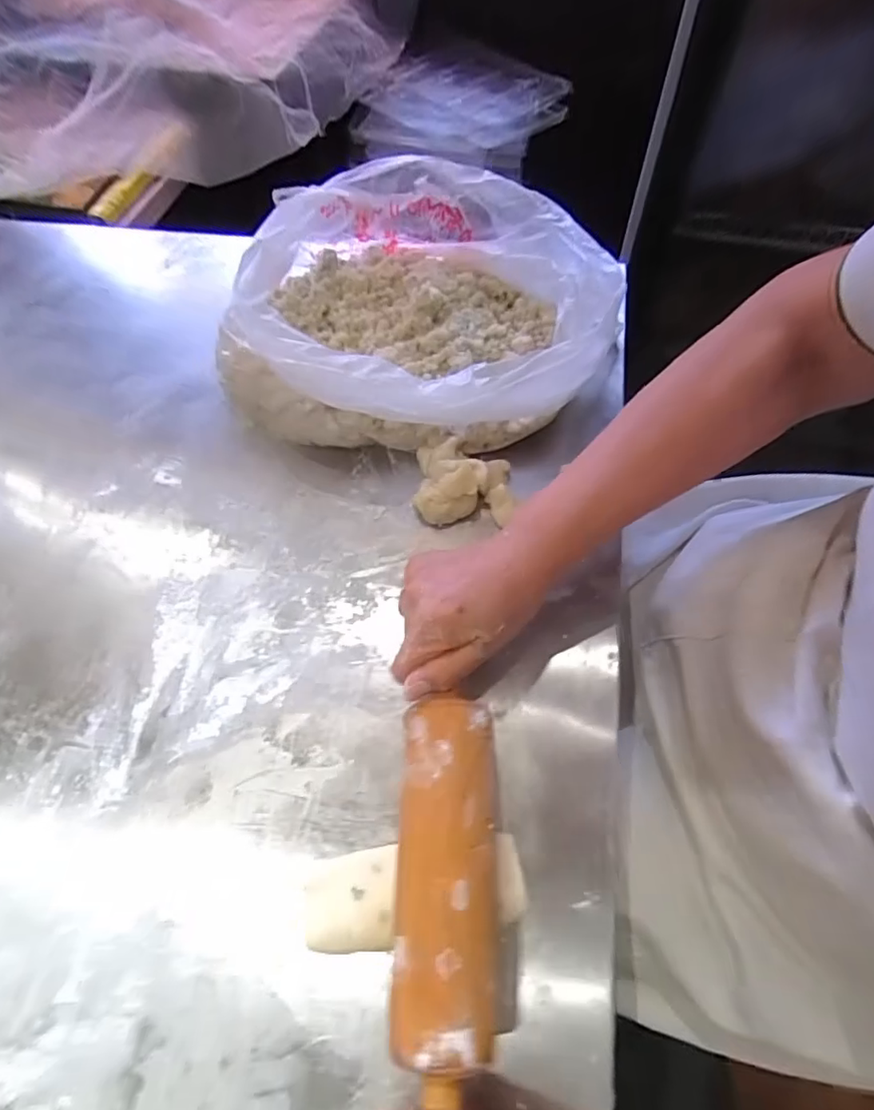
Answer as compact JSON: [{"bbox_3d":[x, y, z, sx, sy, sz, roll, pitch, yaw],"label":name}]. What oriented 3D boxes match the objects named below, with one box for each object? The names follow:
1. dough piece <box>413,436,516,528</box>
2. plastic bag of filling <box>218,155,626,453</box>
[{"bbox_3d":[0.022,-0.065,0.474,0.080,0.038,0.069,-1,61,2],"label":"dough piece"},{"bbox_3d":[-0.015,-0.217,0.508,0.323,0.129,0.274,16,63,11],"label":"plastic bag of filling"}]

